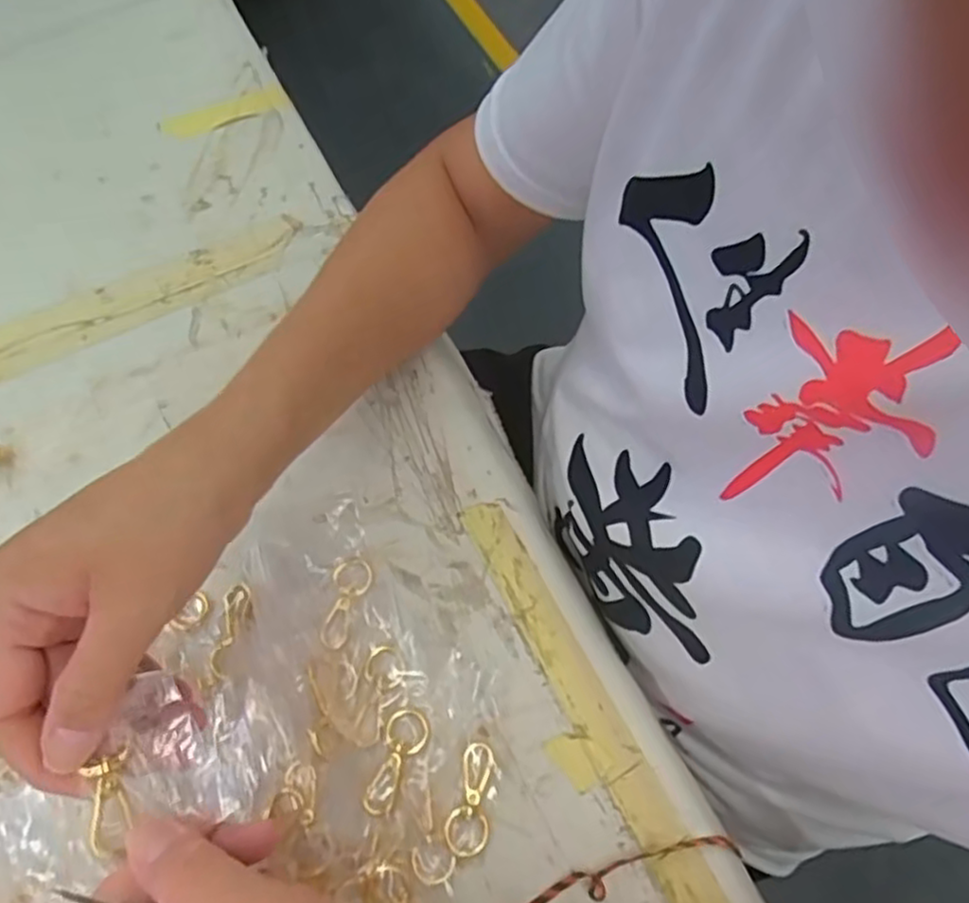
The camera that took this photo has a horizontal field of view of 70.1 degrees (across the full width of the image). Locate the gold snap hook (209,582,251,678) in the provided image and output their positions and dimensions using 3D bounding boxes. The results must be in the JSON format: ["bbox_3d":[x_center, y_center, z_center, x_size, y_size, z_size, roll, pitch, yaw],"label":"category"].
[{"bbox_3d":[-0.136,0.095,0.370,0.014,0.005,0.050,3,68,4],"label":"gold snap hook"}]

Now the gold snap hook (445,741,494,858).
[{"bbox_3d":[-0.004,0.171,0.340,0.020,0.009,0.050,16,69,9],"label":"gold snap hook"}]

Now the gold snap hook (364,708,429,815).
[{"bbox_3d":[-0.045,0.155,0.346,0.022,0.009,0.050,20,70,10],"label":"gold snap hook"}]

